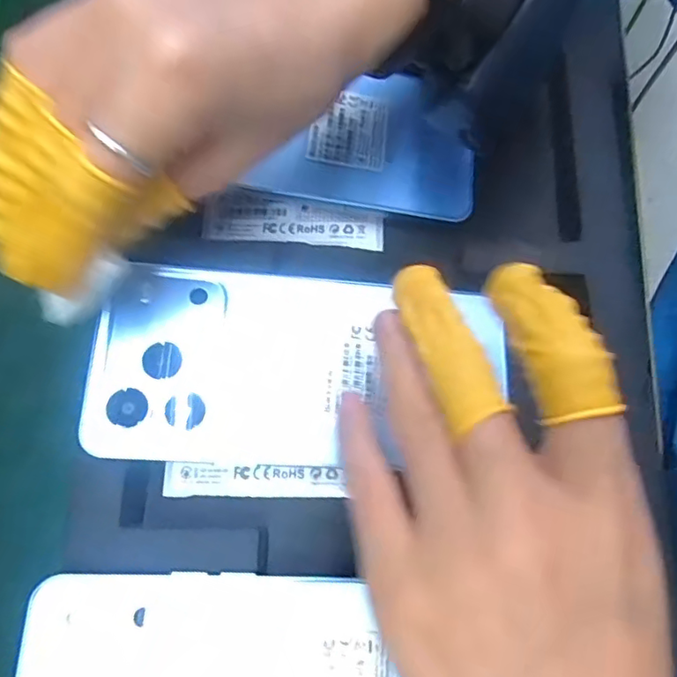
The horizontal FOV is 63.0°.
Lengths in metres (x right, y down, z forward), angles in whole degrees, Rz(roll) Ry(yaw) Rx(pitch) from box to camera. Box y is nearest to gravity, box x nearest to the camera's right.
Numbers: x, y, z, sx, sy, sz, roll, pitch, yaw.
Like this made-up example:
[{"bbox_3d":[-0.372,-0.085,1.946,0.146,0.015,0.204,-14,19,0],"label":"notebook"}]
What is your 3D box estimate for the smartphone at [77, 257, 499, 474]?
[{"bbox_3d":[-0.015,0.010,0.217,0.155,0.005,0.075,4,72,-8],"label":"smartphone"}]

